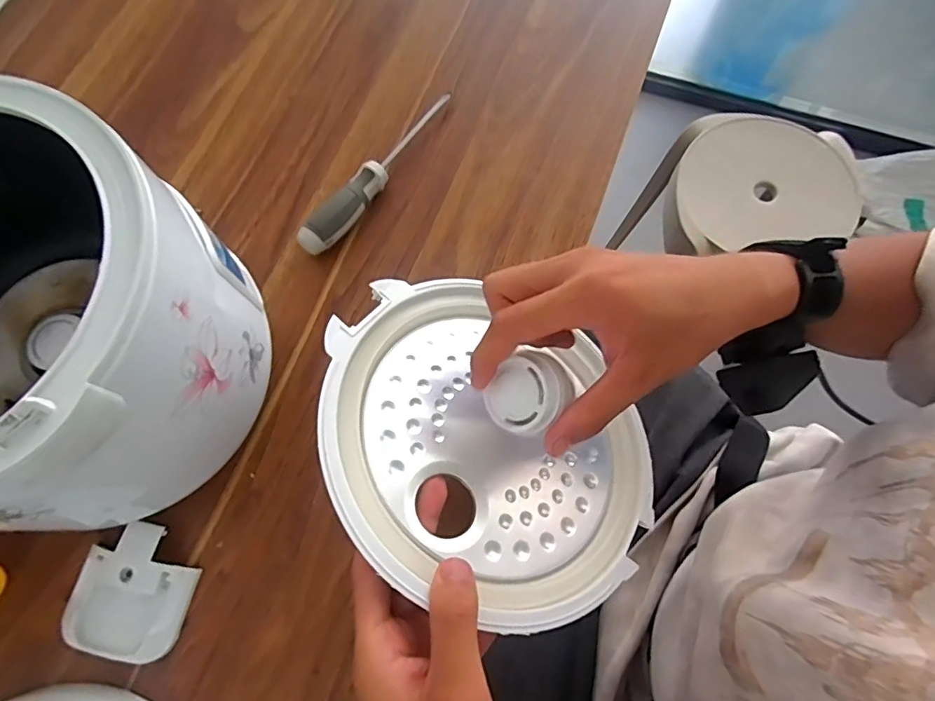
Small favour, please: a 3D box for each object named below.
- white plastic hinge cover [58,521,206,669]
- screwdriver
[{"bbox_3d":[-0.210,0.151,0.335,0.066,0.018,0.076,13,72,6],"label":"white plastic hinge cover"},{"bbox_3d":[-0.070,-0.146,0.425,0.022,0.030,0.176,32,75,12],"label":"screwdriver"}]

